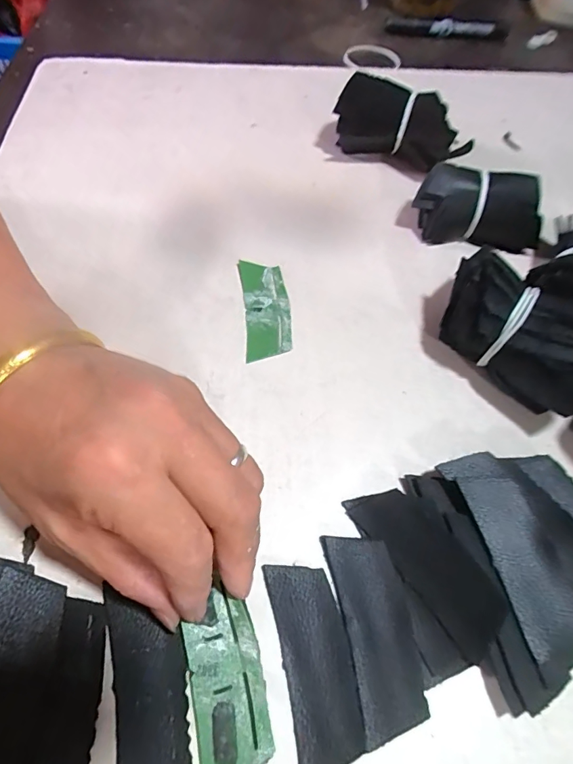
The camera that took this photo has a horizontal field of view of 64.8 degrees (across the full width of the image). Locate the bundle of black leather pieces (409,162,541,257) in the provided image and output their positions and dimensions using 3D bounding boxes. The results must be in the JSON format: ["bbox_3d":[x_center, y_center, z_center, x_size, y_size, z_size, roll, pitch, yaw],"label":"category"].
[{"bbox_3d":[0.128,-0.114,0.301,0.081,0.042,0.032,14,59,5],"label":"bundle of black leather pieces"}]

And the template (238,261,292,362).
[{"bbox_3d":[-0.013,-0.046,0.275,0.028,0.004,0.073,-4,59,-6],"label":"template"}]

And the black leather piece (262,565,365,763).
[{"bbox_3d":[0.012,0.111,0.182,0.028,0.004,0.072,-9,60,-9],"label":"black leather piece"}]

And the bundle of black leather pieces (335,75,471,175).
[{"bbox_3d":[0.086,-0.189,0.338,0.095,0.051,0.028,18,59,7],"label":"bundle of black leather pieces"}]

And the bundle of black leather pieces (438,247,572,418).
[{"bbox_3d":[0.123,-0.024,0.241,0.048,0.052,0.094,-39,69,-24],"label":"bundle of black leather pieces"}]

